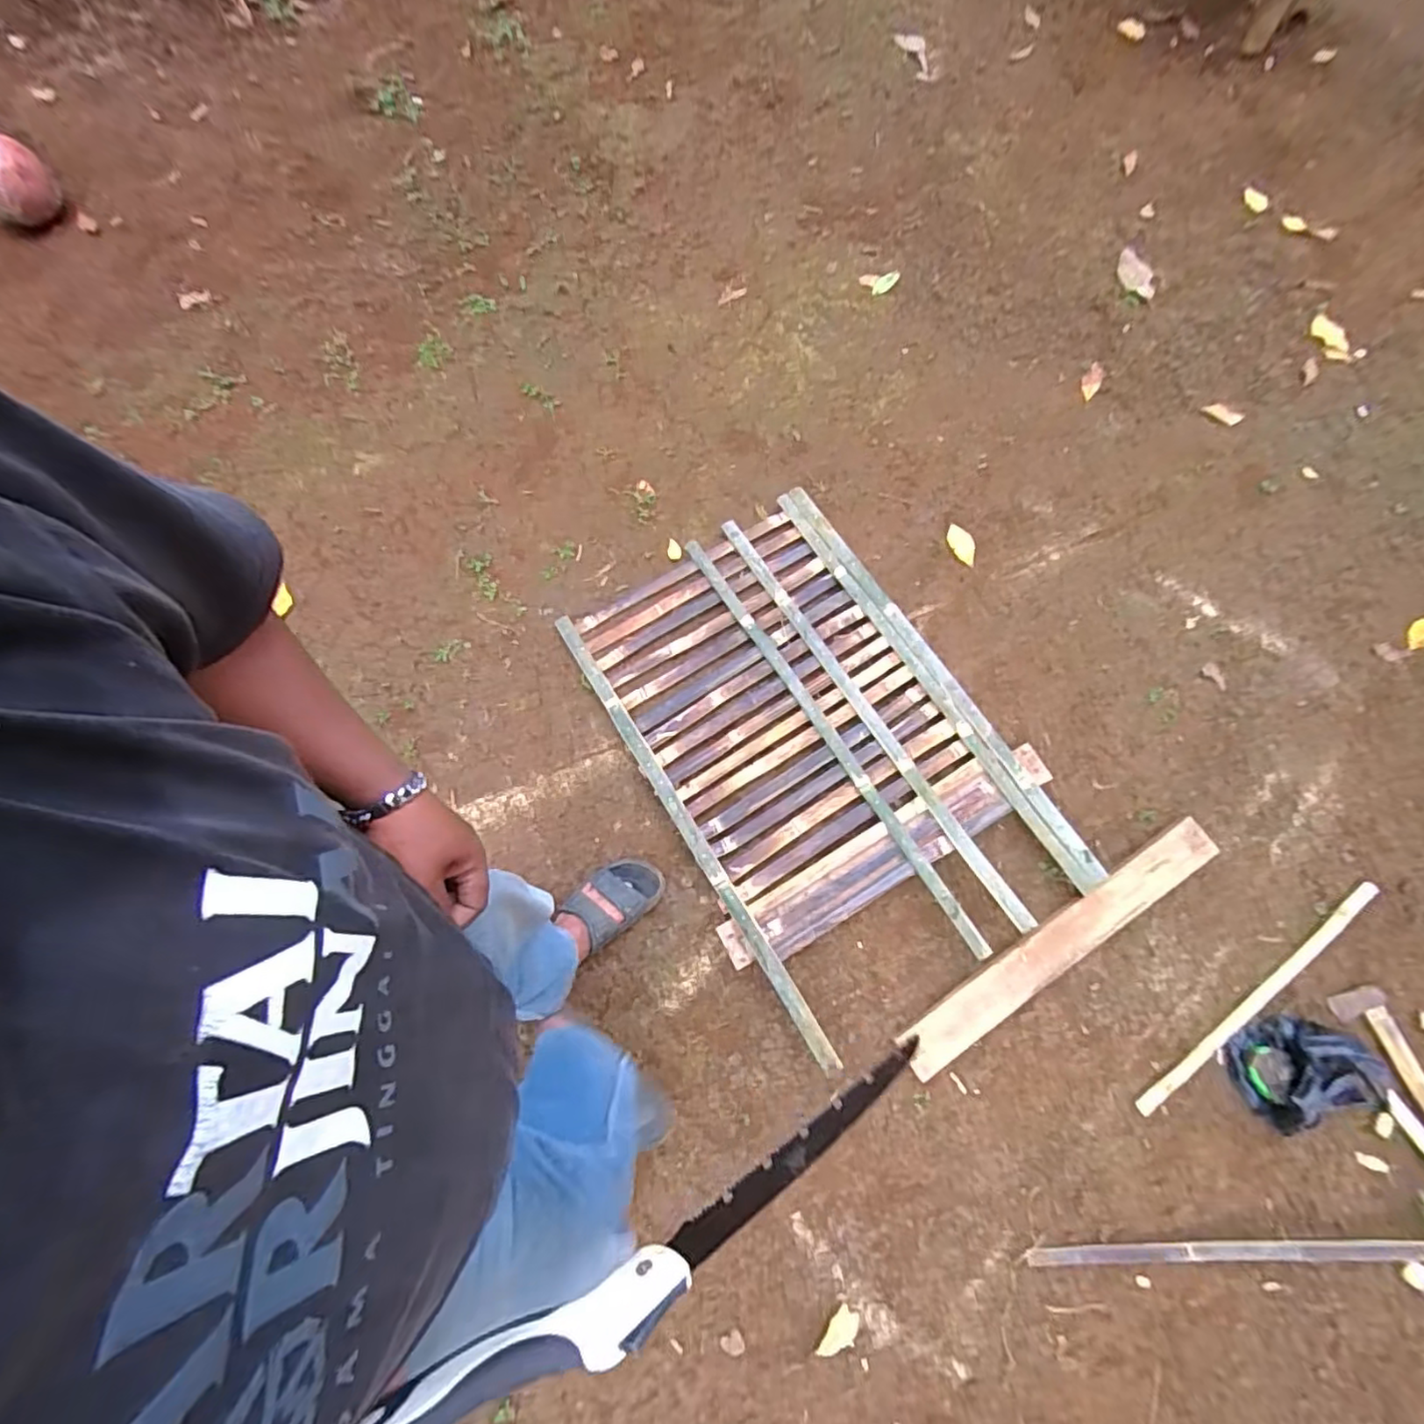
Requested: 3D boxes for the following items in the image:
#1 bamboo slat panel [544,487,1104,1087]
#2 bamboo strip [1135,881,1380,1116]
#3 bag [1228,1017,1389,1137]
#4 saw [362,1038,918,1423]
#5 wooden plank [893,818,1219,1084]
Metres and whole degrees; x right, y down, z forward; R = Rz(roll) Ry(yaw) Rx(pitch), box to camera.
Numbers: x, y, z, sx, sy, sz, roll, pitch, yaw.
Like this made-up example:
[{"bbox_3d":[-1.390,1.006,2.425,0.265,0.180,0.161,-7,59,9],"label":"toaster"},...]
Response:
[{"bbox_3d":[0.192,0.053,1.299,0.652,0.058,0.991,-32,77,-9],"label":"bamboo slat panel"},{"bbox_3d":[1.024,0.524,1.180,0.646,0.016,0.031,-34,78,-9],"label":"bamboo strip"},{"bbox_3d":[1.040,0.616,1.104,0.216,0.108,0.152,-20,76,-6],"label":"bag"},{"bbox_3d":[-0.005,0.380,0.468,0.455,0.052,0.038,-16,74,-29],"label":"saw"},{"bbox_3d":[0.654,0.427,1.187,0.715,0.028,0.090,-33,79,-7],"label":"wooden plank"}]

